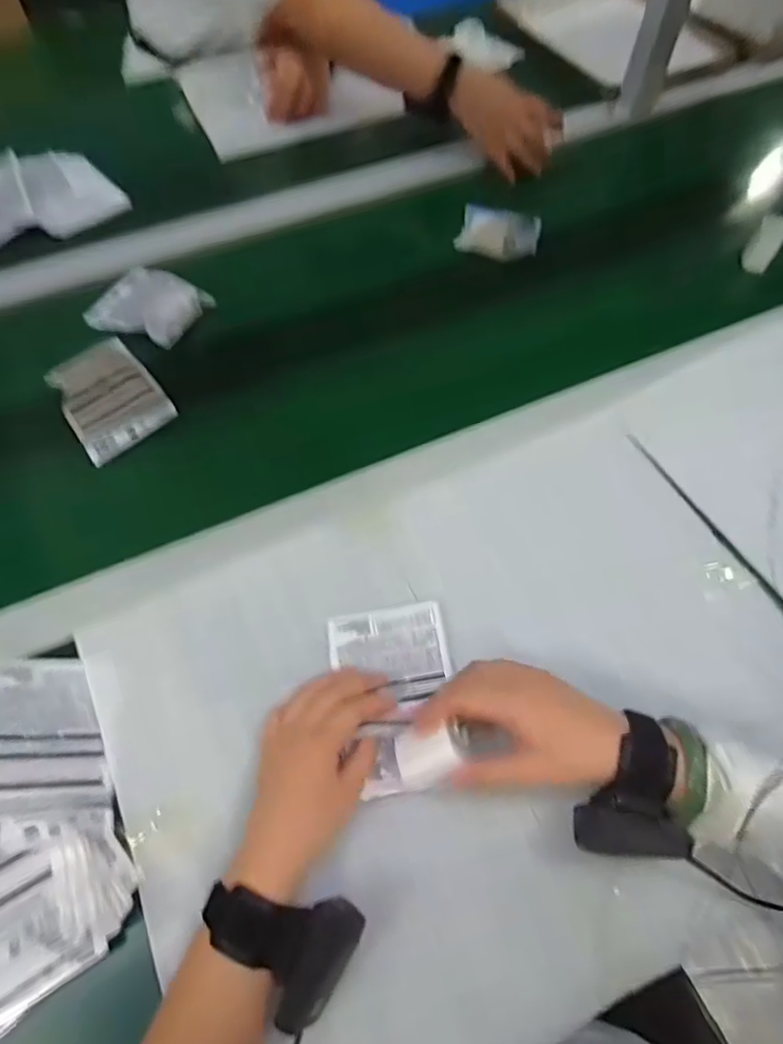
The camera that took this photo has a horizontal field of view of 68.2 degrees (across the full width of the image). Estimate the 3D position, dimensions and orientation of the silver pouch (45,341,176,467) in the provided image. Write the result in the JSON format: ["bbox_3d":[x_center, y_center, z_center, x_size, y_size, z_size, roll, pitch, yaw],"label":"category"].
[{"bbox_3d":[-0.304,-0.137,0.620,0.095,0.033,0.131,-35,66,-16],"label":"silver pouch"}]

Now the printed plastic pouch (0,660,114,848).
[{"bbox_3d":[-0.259,0.165,0.428,0.092,0.010,0.129,10,46,-35],"label":"printed plastic pouch"}]

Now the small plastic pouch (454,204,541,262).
[{"bbox_3d":[0.136,-0.367,0.734,0.099,0.028,0.067,13,63,8],"label":"small plastic pouch"}]

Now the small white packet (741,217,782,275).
[{"bbox_3d":[0.459,-0.340,0.710,0.007,0.067,0.040,-12,48,-17],"label":"small white packet"}]

